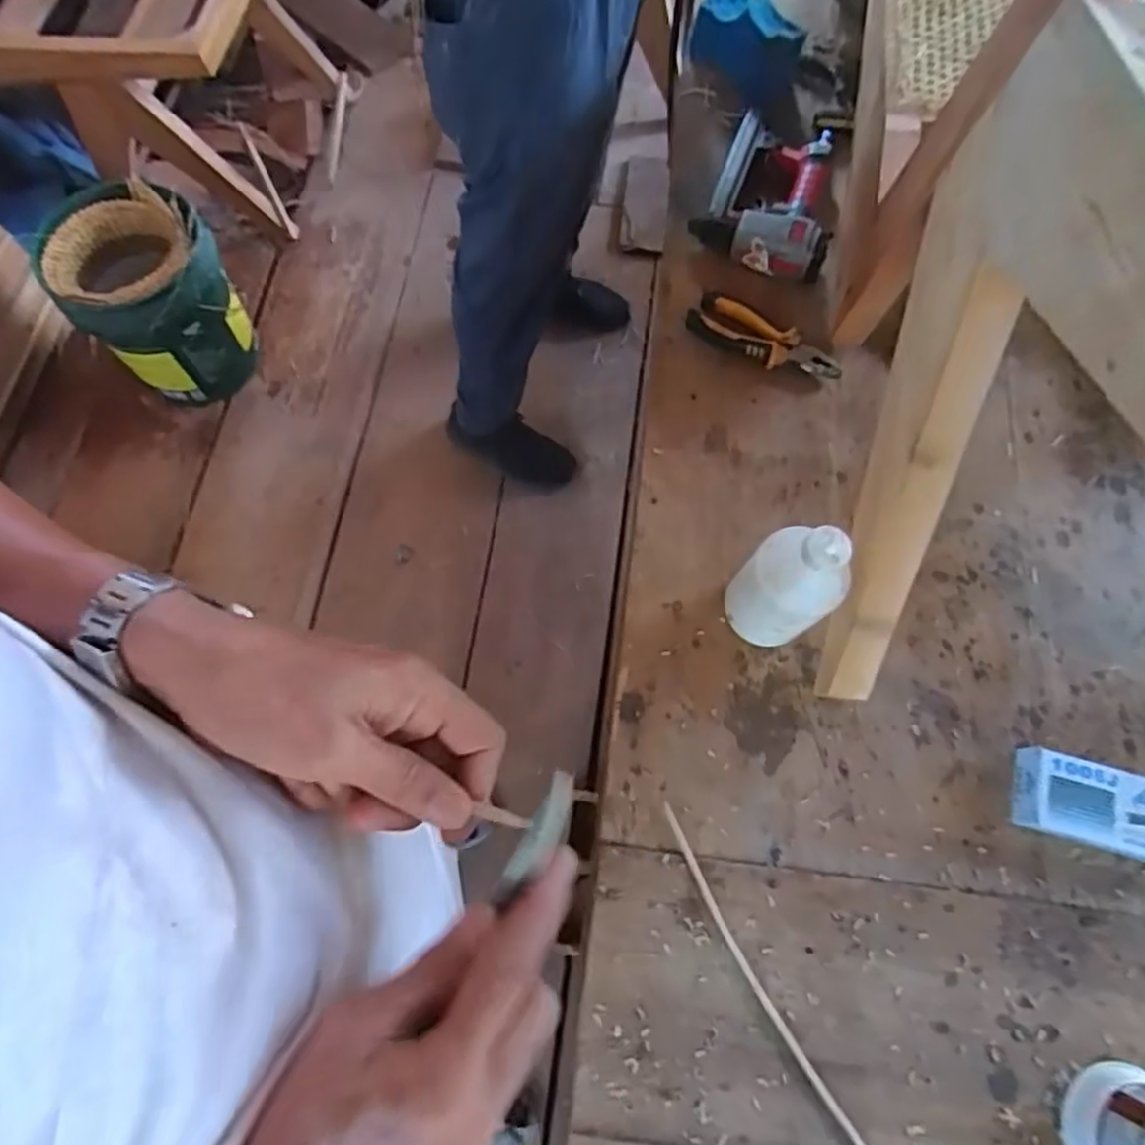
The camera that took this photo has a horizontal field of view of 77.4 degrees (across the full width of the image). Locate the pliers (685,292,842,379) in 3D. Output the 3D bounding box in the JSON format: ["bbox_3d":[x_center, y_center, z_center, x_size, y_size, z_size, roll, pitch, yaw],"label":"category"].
[{"bbox_3d":[0.195,-0.234,0.729,0.158,0.022,0.046,33,72,9],"label":"pliers"}]

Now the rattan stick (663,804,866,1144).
[{"bbox_3d":[0.161,0.337,0.537,0.019,0.005,0.343,-29,74,-12],"label":"rattan stick"}]

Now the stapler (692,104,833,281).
[{"bbox_3d":[0.218,-0.427,0.786,0.141,0.053,0.217,14,70,3],"label":"stapler"}]

